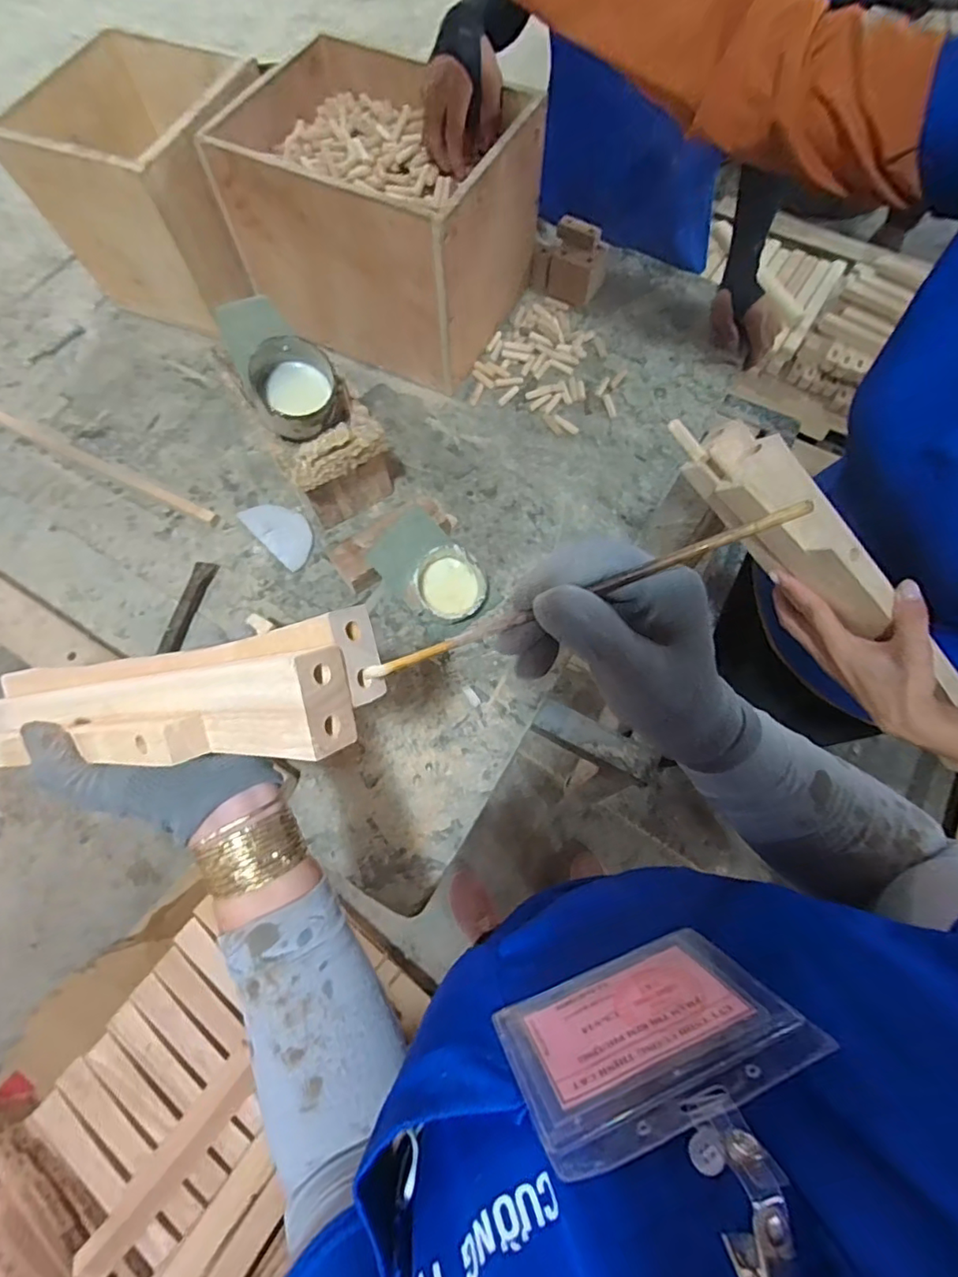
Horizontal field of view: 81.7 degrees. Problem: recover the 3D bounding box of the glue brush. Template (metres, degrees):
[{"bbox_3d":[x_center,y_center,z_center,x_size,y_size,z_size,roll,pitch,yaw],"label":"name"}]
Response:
[{"bbox_3d":[0.033,-0.015,0.232,0.194,0.006,0.007,-21,67,18],"label":"glue brush"}]

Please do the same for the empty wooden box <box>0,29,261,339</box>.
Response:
[{"bbox_3d":[-0.426,-0.621,0.778,0.262,0.241,0.281,12,71,5],"label":"empty wooden box"}]

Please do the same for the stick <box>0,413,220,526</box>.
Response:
[{"bbox_3d":[-0.576,-0.264,0.741,0.544,0.007,0.019,25,72,9],"label":"stick"}]

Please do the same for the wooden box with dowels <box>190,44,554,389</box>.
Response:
[{"bbox_3d":[-0.113,-0.550,0.723,0.323,0.219,0.283,25,72,9],"label":"wooden box with dowels"}]

